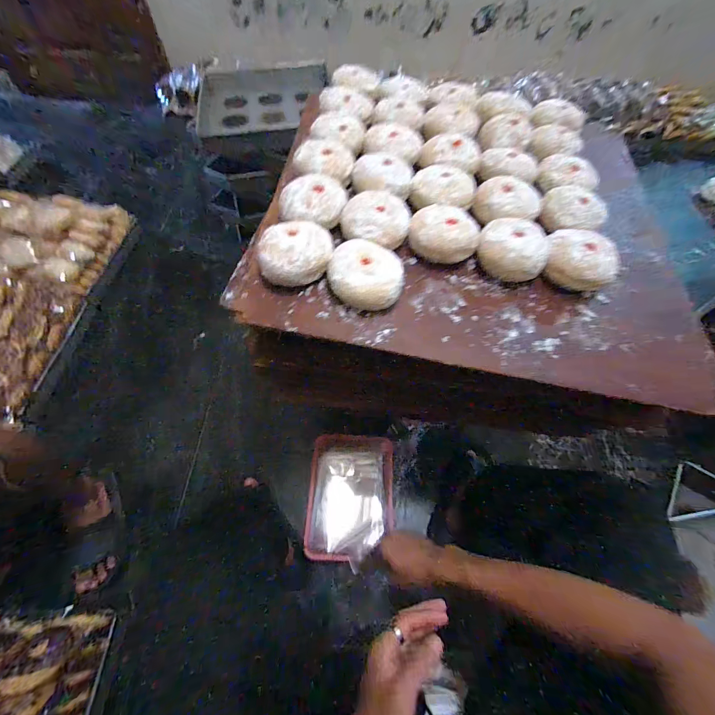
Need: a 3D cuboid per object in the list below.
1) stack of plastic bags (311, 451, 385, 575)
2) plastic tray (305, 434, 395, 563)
[{"bbox_3d":[-0.019,0.350,0.783,0.164,0.029,0.239,2,61,0],"label":"stack of plastic bags"},{"bbox_3d":[-0.014,0.329,0.795,0.201,0.044,0.277,3,61,0],"label":"plastic tray"}]

